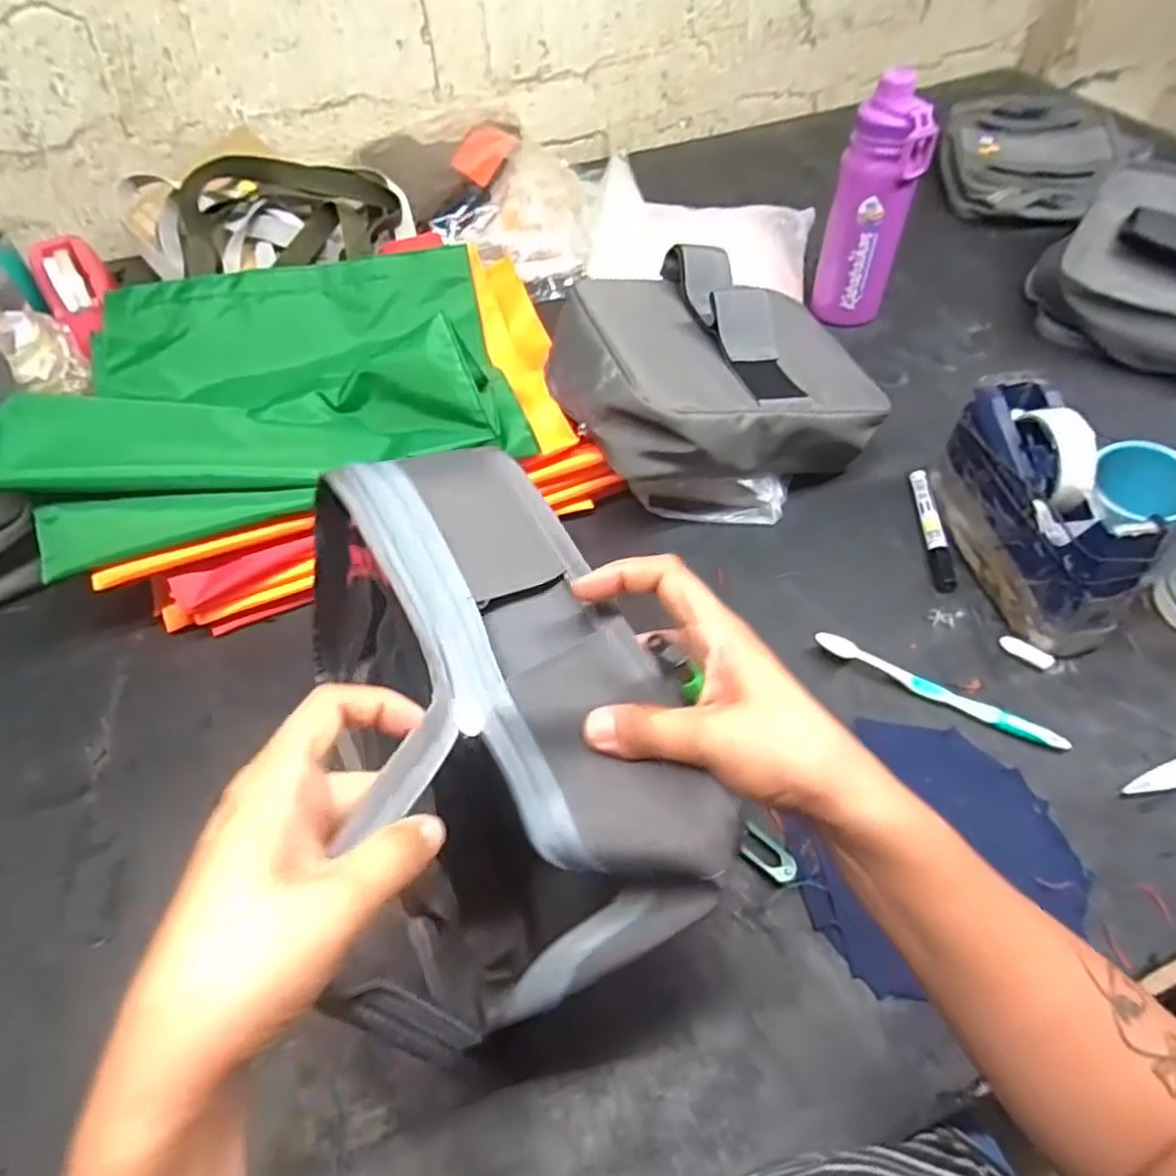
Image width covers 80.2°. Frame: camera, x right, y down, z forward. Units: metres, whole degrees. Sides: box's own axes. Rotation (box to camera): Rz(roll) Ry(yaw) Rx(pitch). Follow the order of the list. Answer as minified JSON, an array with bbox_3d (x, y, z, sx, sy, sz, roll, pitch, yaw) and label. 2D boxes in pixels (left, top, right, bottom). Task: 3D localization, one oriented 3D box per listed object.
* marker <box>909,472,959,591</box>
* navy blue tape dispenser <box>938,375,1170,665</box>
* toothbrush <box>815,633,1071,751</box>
[{"bbox_3d":[0.302,-0.057,0.612,0.017,0.015,0.131,1,52,4],"label":"marker"},{"bbox_3d":[0.350,-0.062,0.550,0.066,0.115,0.203,-8,52,-3],"label":"navy blue tape dispenser"},{"bbox_3d":[0.256,0.075,0.514,0.177,0.016,0.017,24,57,20],"label":"toothbrush"}]

